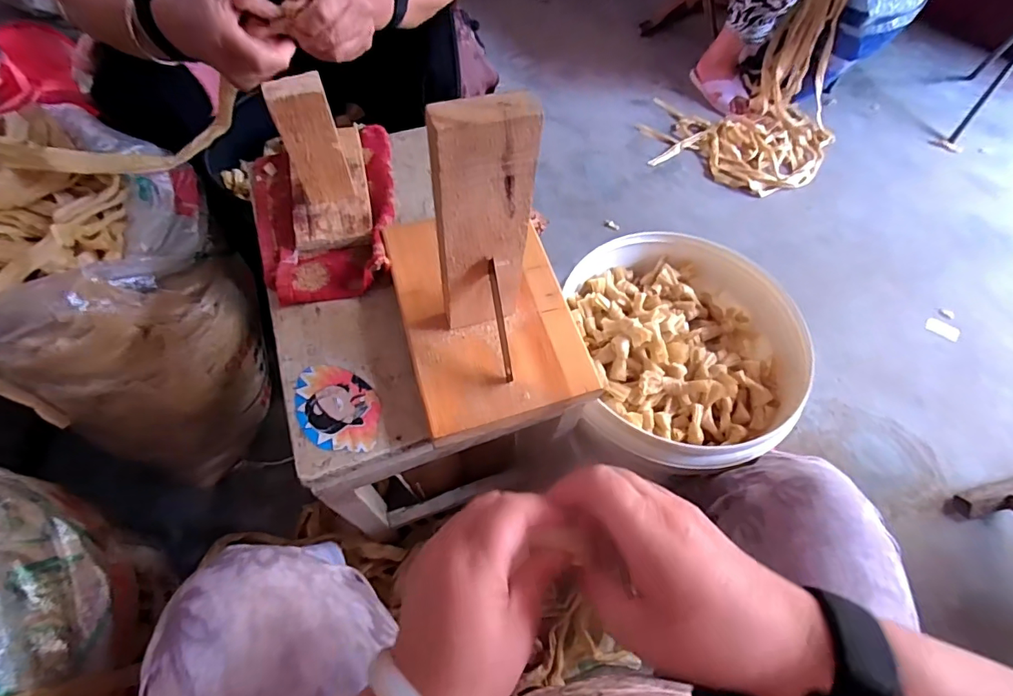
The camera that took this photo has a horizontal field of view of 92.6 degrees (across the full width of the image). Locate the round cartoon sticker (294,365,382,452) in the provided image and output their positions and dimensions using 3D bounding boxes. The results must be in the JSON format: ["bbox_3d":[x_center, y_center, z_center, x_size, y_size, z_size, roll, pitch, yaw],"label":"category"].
[{"bbox_3d":[-0.137,0.048,0.392,0.069,0.004,0.069,2,60,-3],"label":"round cartoon sticker"}]

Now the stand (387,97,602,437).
[{"bbox_3d":[-0.012,-0.075,0.334,0.136,0.202,0.194,-13,62,-11],"label":"stand"}]

